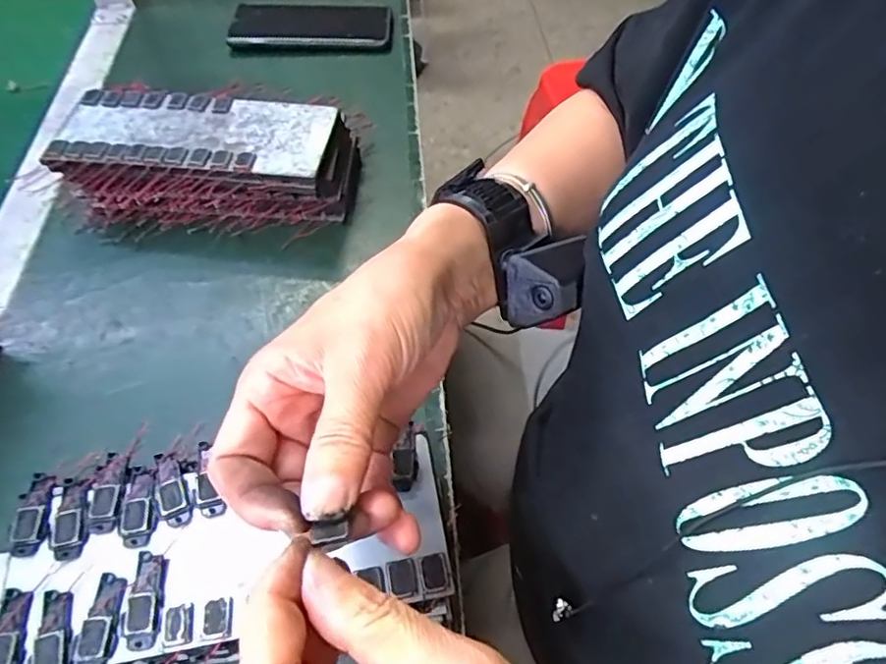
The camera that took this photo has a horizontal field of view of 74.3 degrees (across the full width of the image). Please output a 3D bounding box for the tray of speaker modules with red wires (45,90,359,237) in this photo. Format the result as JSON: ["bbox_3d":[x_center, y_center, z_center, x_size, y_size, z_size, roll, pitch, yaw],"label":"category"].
[{"bbox_3d":[-0.179,-0.130,0.455,0.215,0.064,0.100,1,55,1],"label":"tray of speaker modules with red wires"}]

